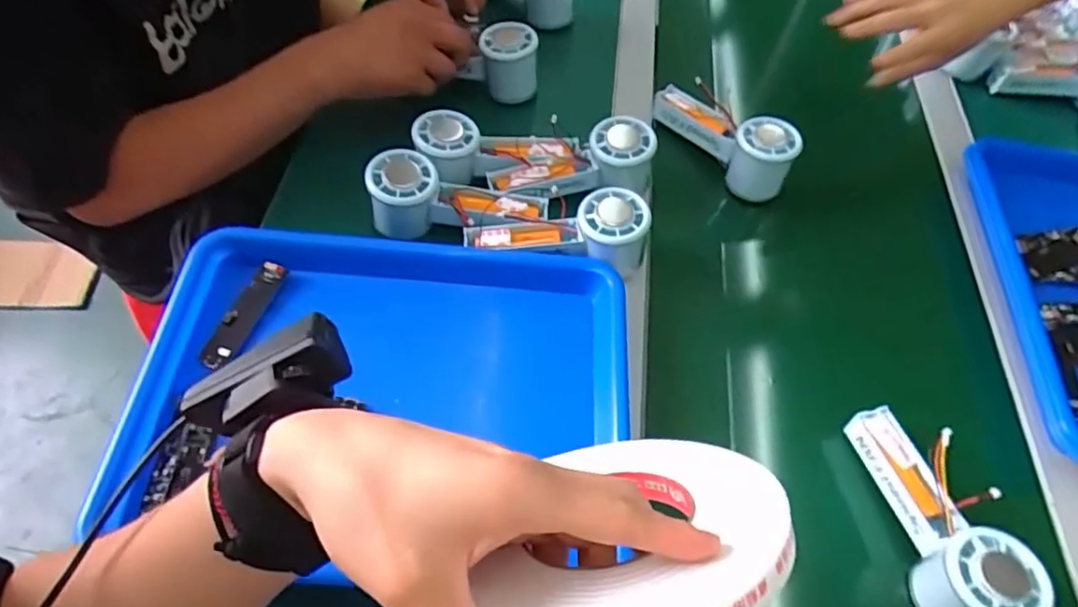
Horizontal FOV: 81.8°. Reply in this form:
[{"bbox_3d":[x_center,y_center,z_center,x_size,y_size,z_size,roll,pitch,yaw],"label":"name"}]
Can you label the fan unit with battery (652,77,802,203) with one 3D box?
[{"bbox_3d":[0.183,-0.168,0.609,0.051,0.060,0.148,-36,67,-23],"label":"fan unit with battery"}]

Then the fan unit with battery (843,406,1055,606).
[{"bbox_3d":[0.269,0.141,0.418,0.048,0.060,0.145,-7,58,-8],"label":"fan unit with battery"}]

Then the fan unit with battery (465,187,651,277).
[{"bbox_3d":[0.015,-0.064,0.510,0.149,0.041,0.055,4,57,-2],"label":"fan unit with battery"}]

